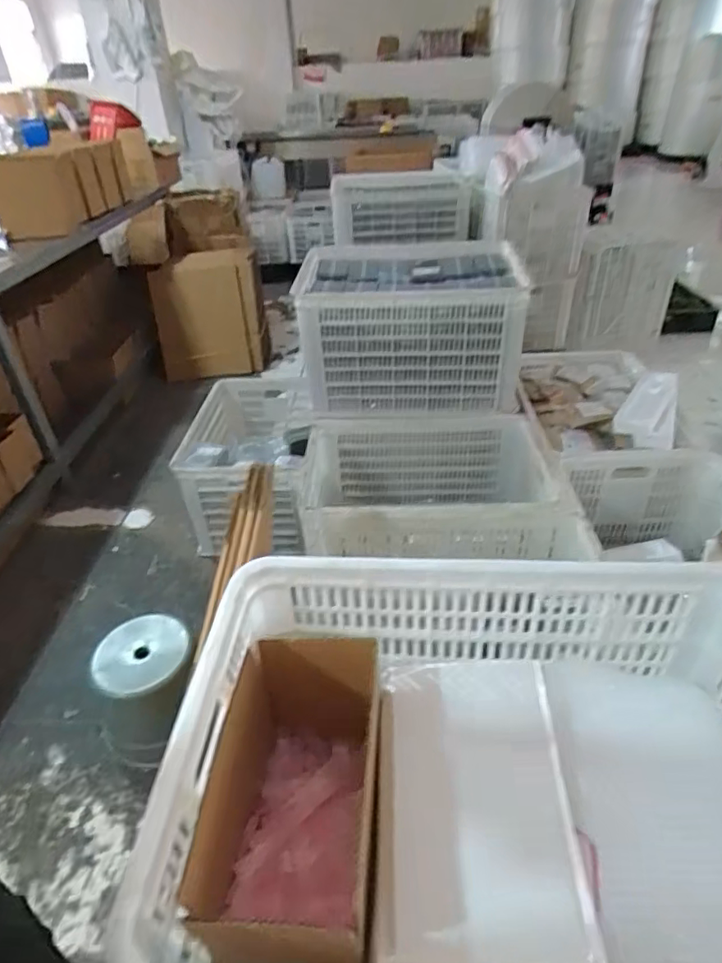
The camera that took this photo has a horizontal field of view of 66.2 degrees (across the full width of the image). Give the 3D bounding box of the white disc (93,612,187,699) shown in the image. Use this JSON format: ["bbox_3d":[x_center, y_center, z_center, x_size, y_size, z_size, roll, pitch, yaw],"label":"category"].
[{"bbox_3d":[-0.496,0.391,1.258,0.190,0.030,0.200,-2,47,2],"label":"white disc"}]

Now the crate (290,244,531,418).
[{"bbox_3d":[0.143,-0.436,1.570,0.585,0.367,0.402,3,36,9],"label":"crate"}]

